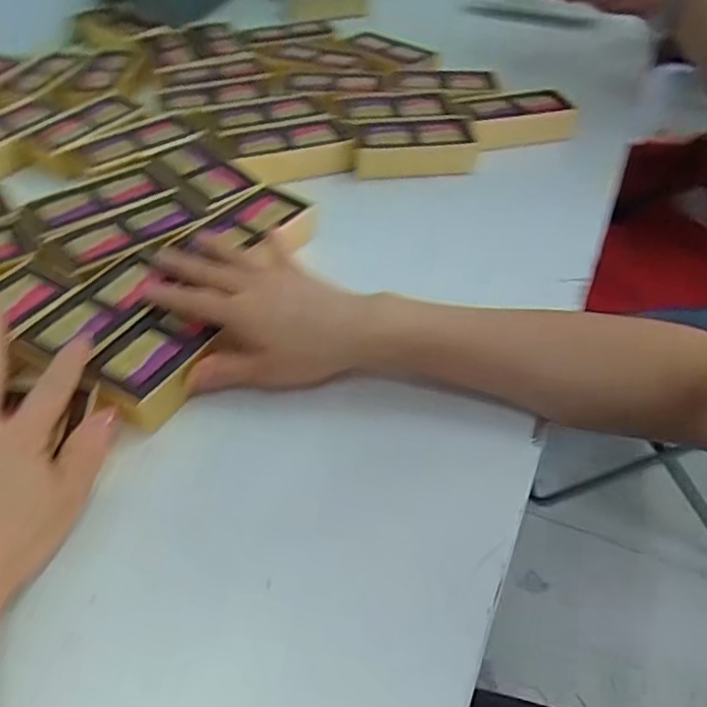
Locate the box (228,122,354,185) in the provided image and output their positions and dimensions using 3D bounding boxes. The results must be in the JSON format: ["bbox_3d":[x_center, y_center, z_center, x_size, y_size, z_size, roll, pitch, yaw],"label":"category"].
[{"bbox_3d":[-0.059,-0.194,0.598,0.112,0.028,0.057,-12,47,-10],"label":"box"}]

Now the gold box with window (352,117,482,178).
[{"bbox_3d":[0.058,-0.203,0.619,0.119,0.036,0.062,-4,46,-6],"label":"gold box with window"}]

